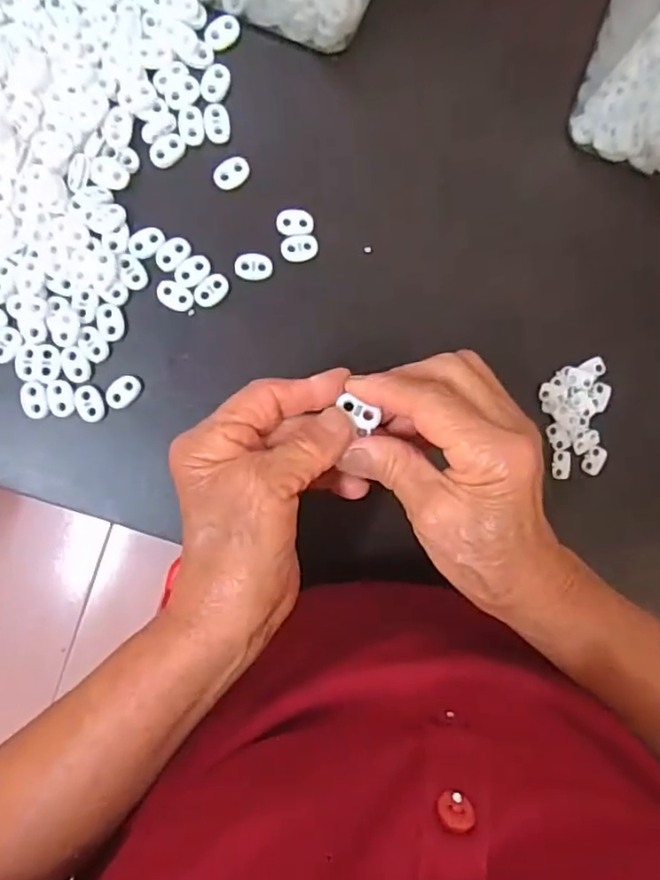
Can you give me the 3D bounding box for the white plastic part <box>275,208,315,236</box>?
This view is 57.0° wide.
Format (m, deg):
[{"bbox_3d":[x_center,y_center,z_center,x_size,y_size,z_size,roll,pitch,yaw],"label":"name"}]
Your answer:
[{"bbox_3d":[-0.022,-0.135,0.376,0.023,0.004,0.016,-5,93,-4],"label":"white plastic part"}]

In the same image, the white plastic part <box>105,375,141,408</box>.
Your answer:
[{"bbox_3d":[-0.127,-0.030,0.374,0.023,0.004,0.013,-41,95,-1],"label":"white plastic part"}]

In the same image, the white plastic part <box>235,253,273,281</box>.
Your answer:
[{"bbox_3d":[-0.047,-0.107,0.376,0.022,0.004,0.016,-4,93,-4],"label":"white plastic part"}]

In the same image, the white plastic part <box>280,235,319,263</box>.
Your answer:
[{"bbox_3d":[-0.019,-0.119,0.378,0.023,0.004,0.016,-8,93,-4],"label":"white plastic part"}]

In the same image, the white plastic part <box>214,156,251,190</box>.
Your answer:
[{"bbox_3d":[-0.060,-0.163,0.371,0.024,0.004,0.016,-43,95,-1],"label":"white plastic part"}]

